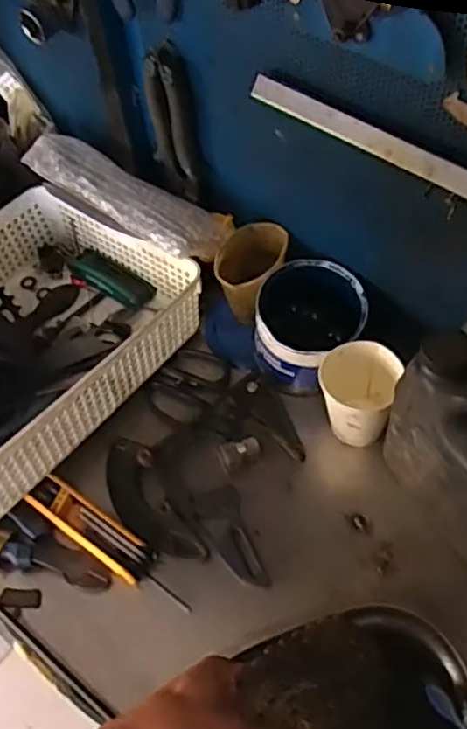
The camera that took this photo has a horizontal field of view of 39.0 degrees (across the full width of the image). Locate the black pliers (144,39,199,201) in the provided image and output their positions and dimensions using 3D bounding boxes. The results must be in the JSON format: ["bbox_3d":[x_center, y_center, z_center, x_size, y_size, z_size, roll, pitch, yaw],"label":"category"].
[{"bbox_3d":[-0.061,-0.229,0.639,0.043,0.163,0.017,18,61,15],"label":"black pliers"}]

